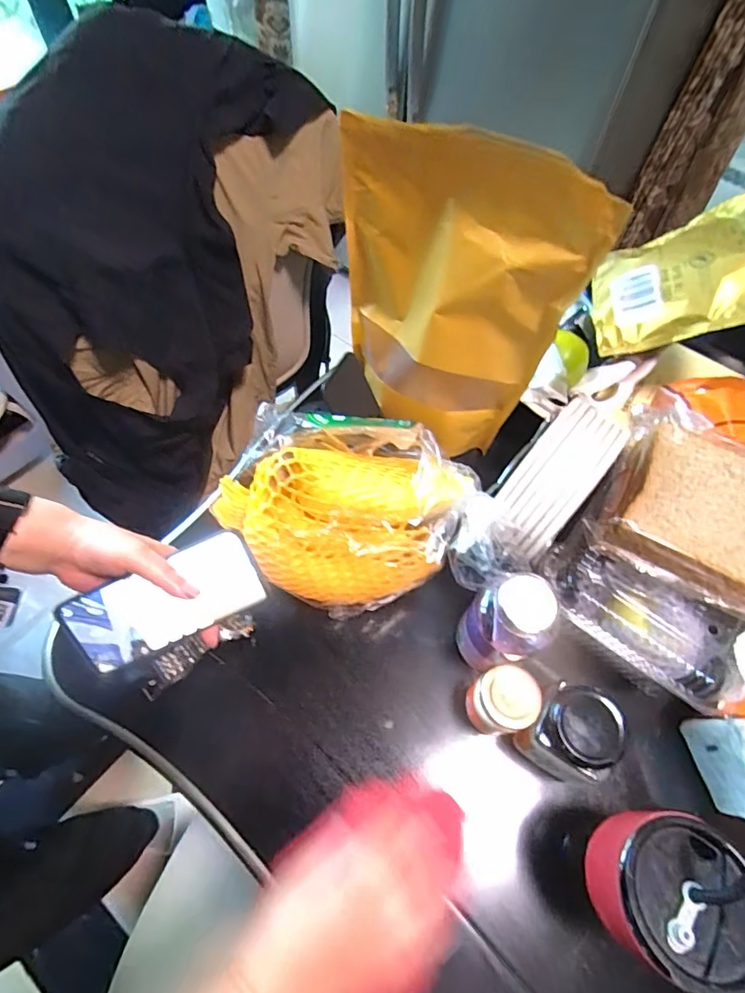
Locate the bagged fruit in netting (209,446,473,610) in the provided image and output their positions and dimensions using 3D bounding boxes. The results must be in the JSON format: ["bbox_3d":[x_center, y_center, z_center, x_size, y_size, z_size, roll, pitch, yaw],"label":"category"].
[{"bbox_3d":[-0.038,0.014,0.482,0.219,0.102,0.145,20,62,9],"label":"bagged fruit in netting"}]

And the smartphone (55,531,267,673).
[{"bbox_3d":[-0.176,0.092,0.439,0.154,0.075,0.005,-26,21,-9],"label":"smartphone"}]

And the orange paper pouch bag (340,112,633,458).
[{"bbox_3d":[0.054,-0.173,0.478,0.217,0.313,0.051,33,61,9],"label":"orange paper pouch bag"}]

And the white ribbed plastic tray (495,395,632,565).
[{"bbox_3d":[0.160,-0.014,0.442,0.067,0.049,0.153,35,86,17],"label":"white ribbed plastic tray"}]

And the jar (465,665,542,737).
[{"bbox_3d":[0.111,0.176,0.440,0.048,0.078,0.048,1,61,-1],"label":"jar"}]

